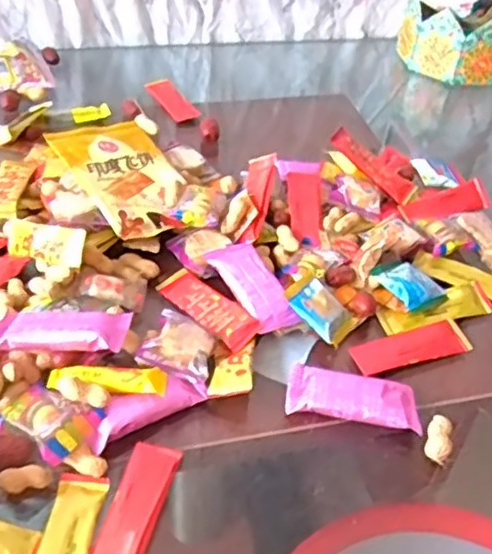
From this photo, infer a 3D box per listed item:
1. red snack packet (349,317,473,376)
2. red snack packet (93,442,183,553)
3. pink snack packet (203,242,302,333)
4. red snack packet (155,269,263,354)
[{"bbox_3d":[0.137,0.056,0.547,0.101,0.011,0.031,-12,44,-18],"label":"red snack packet"},{"bbox_3d":[-0.071,0.152,0.427,0.031,0.010,0.100,12,42,8],"label":"red snack packet"},{"bbox_3d":[0.006,0.006,0.558,0.038,0.009,0.094,-29,56,-10],"label":"pink snack packet"},{"bbox_3d":[-0.033,0.024,0.558,0.033,0.007,0.111,-38,47,-20],"label":"red snack packet"}]

